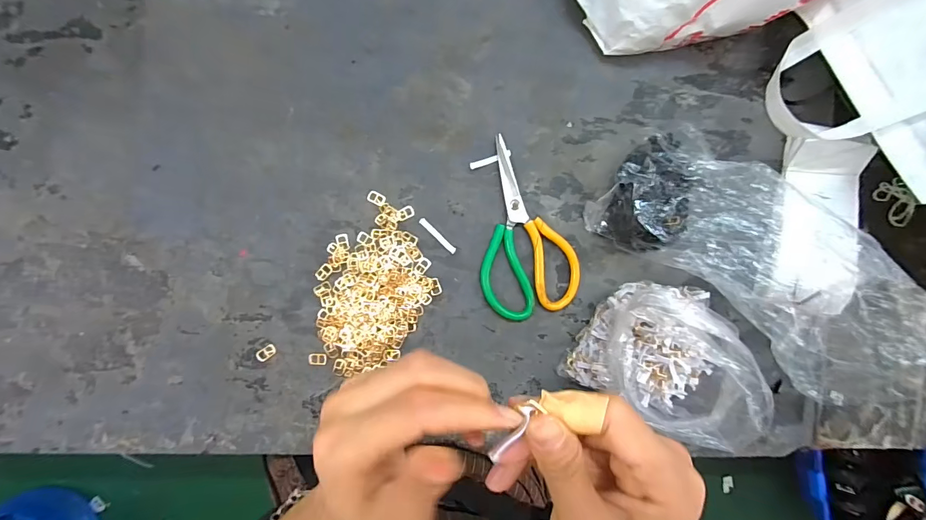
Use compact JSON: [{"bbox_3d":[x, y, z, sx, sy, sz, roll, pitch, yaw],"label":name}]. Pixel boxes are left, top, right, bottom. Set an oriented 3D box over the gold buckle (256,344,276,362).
[{"bbox_3d":[-0.204,0.096,0.411,0.020,0.004,0.013,-34,95,-4],"label":"gold buckle"}]

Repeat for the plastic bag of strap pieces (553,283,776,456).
[{"bbox_3d":[0.201,0.089,0.394,0.137,0.120,0.142,21,90,-6],"label":"plastic bag of strap pieces"}]

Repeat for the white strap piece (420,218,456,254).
[{"bbox_3d":[-0.027,-0.026,0.430,0.050,0.004,0.007,43,87,-6],"label":"white strap piece"}]

